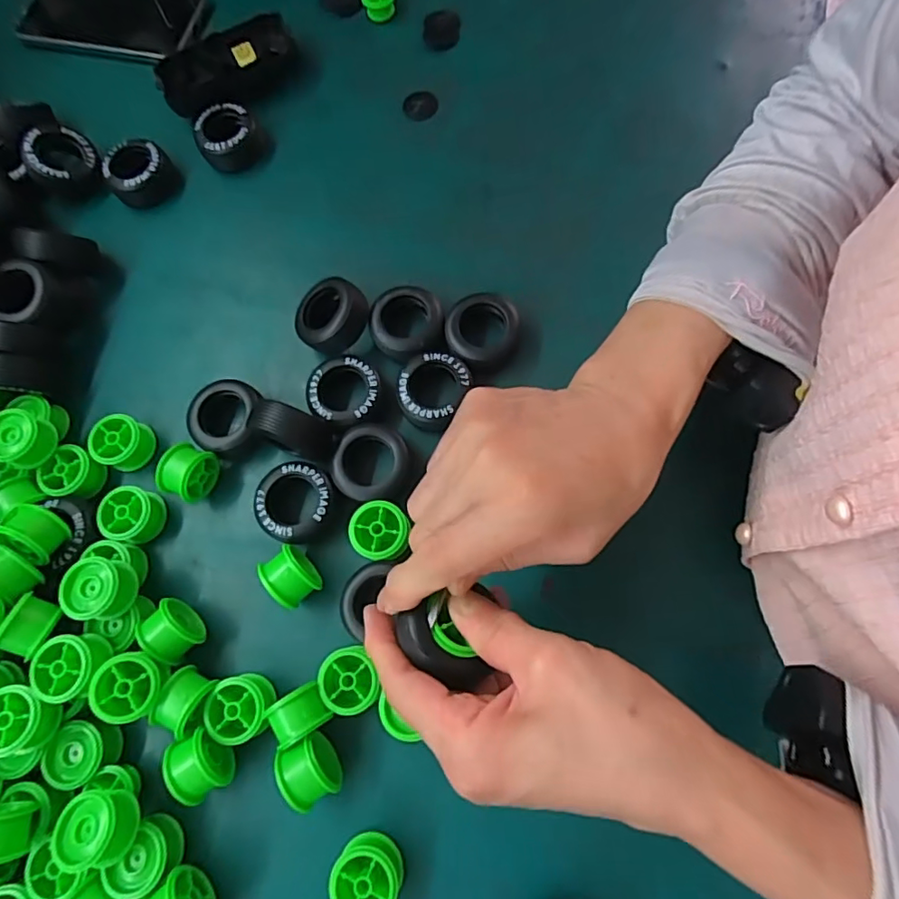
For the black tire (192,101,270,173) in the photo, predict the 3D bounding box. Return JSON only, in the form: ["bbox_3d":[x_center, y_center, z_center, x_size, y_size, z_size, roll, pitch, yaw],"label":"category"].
[{"bbox_3d":[-0.173,-0.247,0.431,0.050,0.023,0.051,-1,74,4],"label":"black tire"}]

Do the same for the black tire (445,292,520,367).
[{"bbox_3d":[0.022,-0.079,0.370,0.047,0.023,0.051,-1,74,4],"label":"black tire"}]

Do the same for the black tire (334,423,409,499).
[{"bbox_3d":[-0.050,0.009,0.347,0.042,0.026,0.049,38,81,13],"label":"black tire"}]

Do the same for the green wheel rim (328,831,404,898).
[{"bbox_3d":[-0.042,0.220,0.283,0.033,0.026,0.034,26,78,11],"label":"green wheel rim"}]

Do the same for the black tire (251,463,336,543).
[{"bbox_3d":[-0.094,0.034,0.343,0.048,0.024,0.048,-19,74,-1],"label":"black tire"}]

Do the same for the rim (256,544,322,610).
[{"bbox_3d":[-0.093,0.076,0.326,0.025,0.031,0.032,-43,76,-8],"label":"rim"}]

